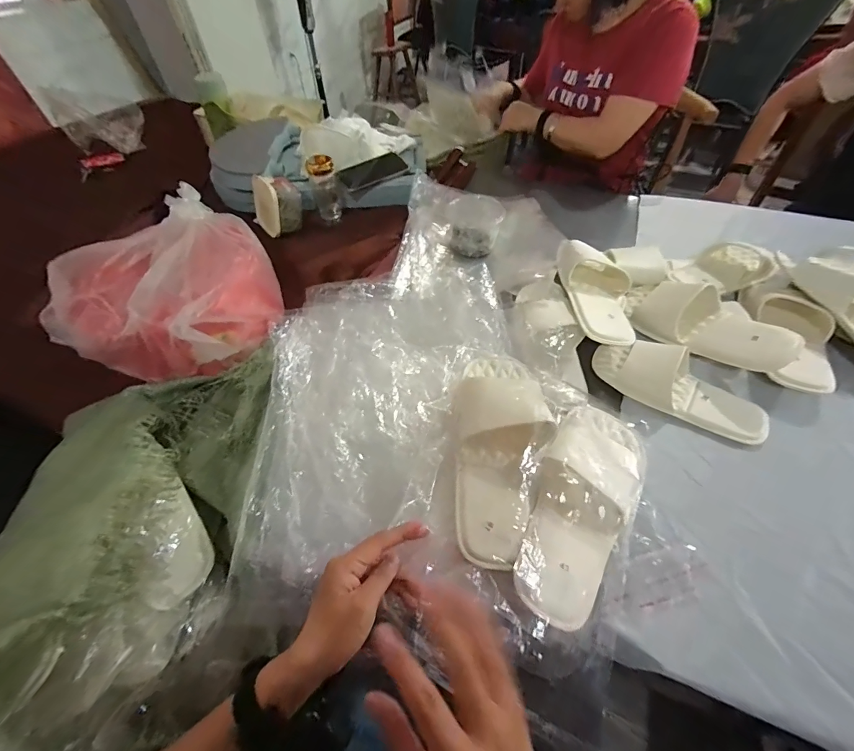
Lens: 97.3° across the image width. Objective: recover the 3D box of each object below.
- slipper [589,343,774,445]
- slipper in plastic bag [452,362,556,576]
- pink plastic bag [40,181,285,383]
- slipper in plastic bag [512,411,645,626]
[{"bbox_3d":[0.361,0.010,0.538,0.231,0.057,0.089,26,57,21],"label":"slipper"},{"bbox_3d":[0.089,0.083,0.458,0.110,0.074,0.265,6,64,7],"label":"slipper in plastic bag"},{"bbox_3d":[-0.372,-0.133,0.570,0.248,0.137,0.280,19,54,16],"label":"pink plastic bag"},{"bbox_3d":[0.182,0.130,0.421,0.104,0.089,0.263,24,56,19],"label":"slipper in plastic bag"}]

